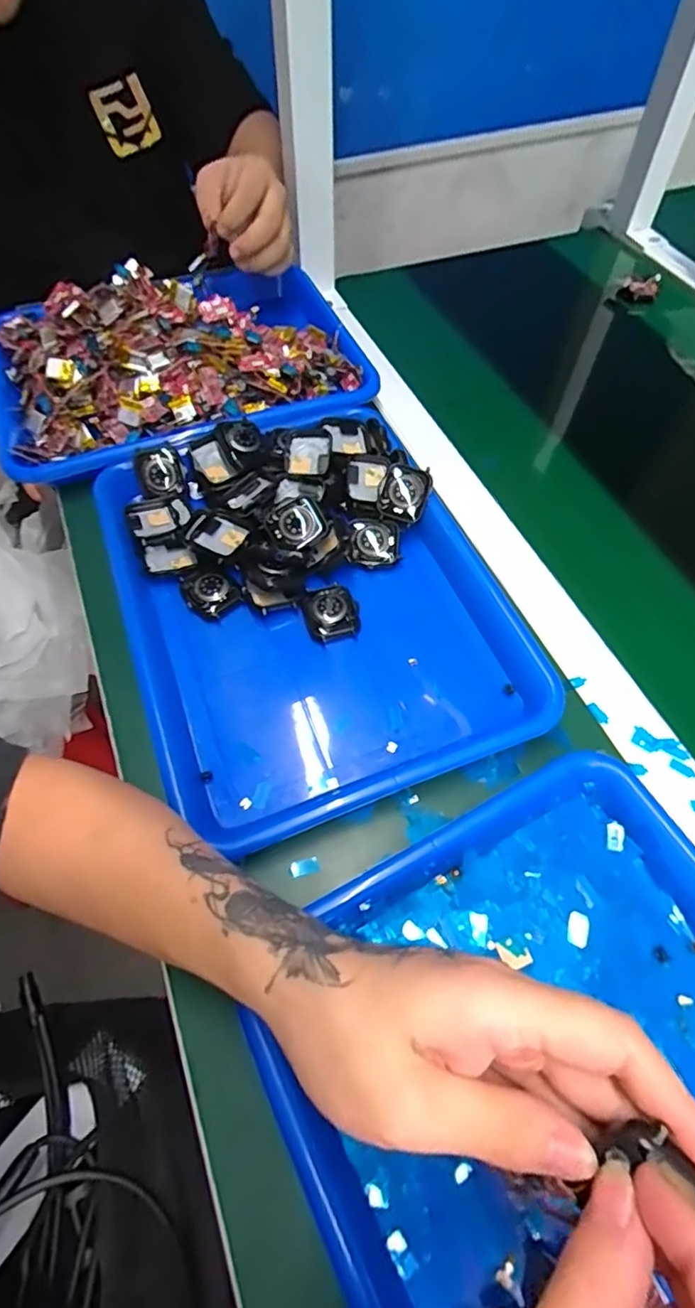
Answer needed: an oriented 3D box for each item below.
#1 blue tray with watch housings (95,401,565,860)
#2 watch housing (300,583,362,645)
[{"bbox_3d":[-0.033,-0.049,0.418,0.260,0.045,0.332,-20,62,-11],"label":"blue tray with watch housings"},{"bbox_3d":[-0.012,-0.030,0.416,0.040,0.015,0.044,0,60,0],"label":"watch housing"}]

